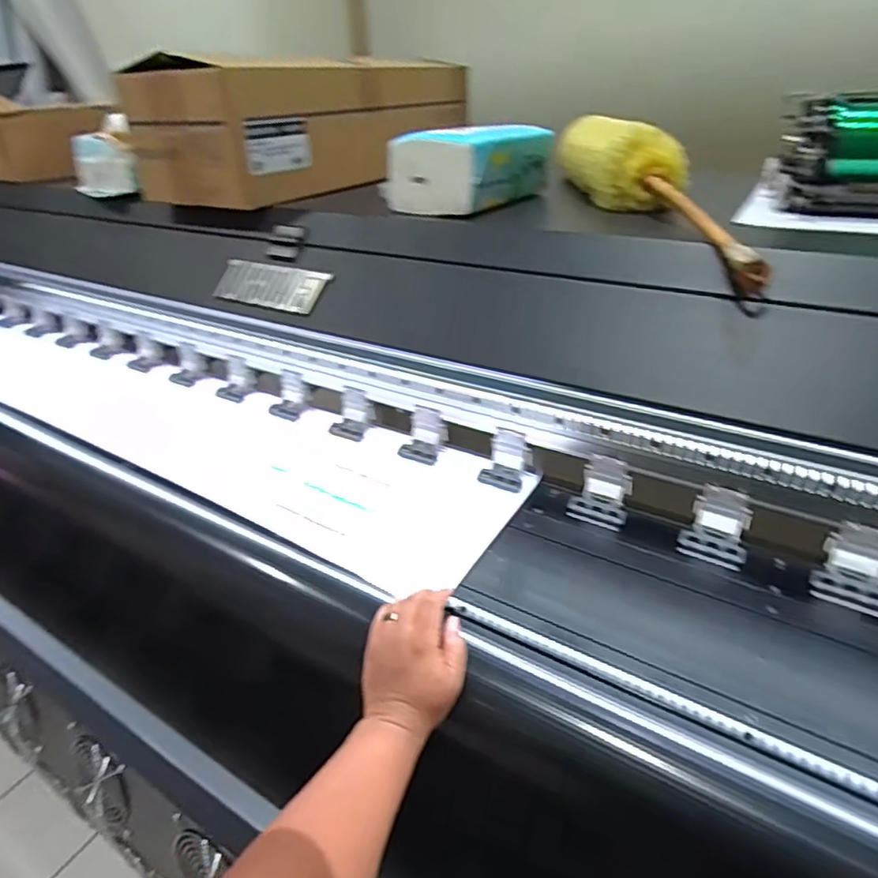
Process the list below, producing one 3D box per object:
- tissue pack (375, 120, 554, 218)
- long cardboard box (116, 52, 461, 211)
[{"bbox_3d":[0.035,-0.285,0.614,0.104,0.070,0.162,16,35,27],"label":"tissue pack"},{"bbox_3d":[-0.168,-0.427,0.801,0.189,0.137,0.474,16,35,27],"label":"long cardboard box"}]

